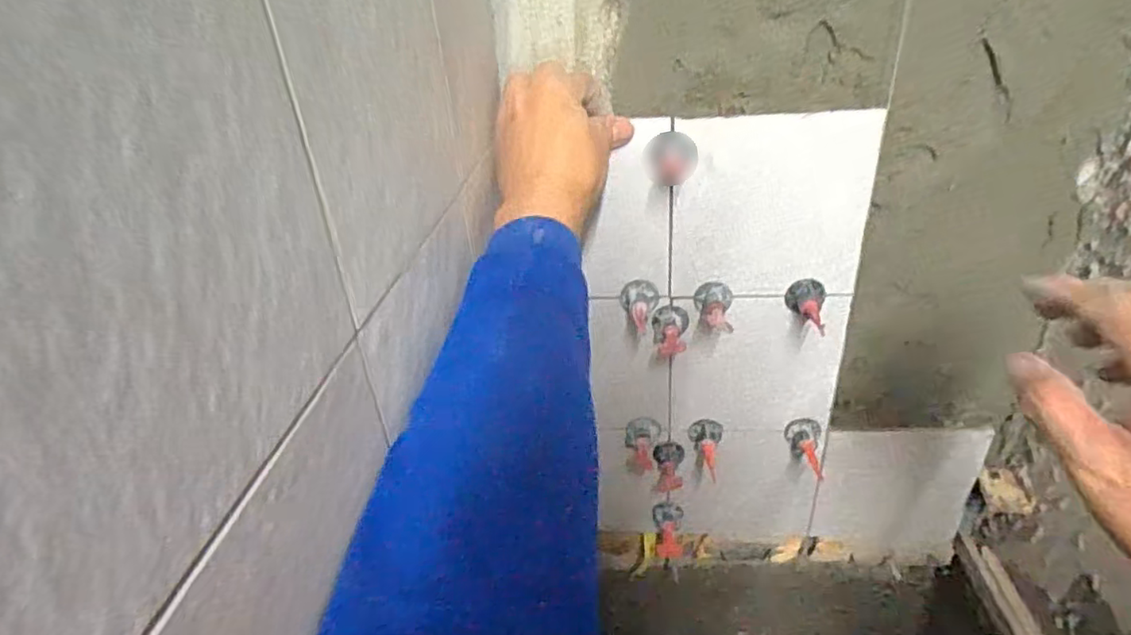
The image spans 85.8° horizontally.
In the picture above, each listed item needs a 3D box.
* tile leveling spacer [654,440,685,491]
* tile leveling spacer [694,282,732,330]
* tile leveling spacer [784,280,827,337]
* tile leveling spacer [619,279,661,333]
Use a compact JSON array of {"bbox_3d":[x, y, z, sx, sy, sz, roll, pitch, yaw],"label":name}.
[{"bbox_3d":[0.101,0.148,0.599,0.028,0.038,0.037,1,31,10],"label":"tile leveling spacer"},{"bbox_3d":[0.121,-0.009,0.498,0.030,0.025,0.039,3,32,14],"label":"tile leveling spacer"},{"bbox_3d":[0.194,-0.010,0.491,0.031,0.027,0.045,7,33,19],"label":"tile leveling spacer"},{"bbox_3d":[0.061,-0.009,0.507,0.031,0.032,0.037,1,31,10],"label":"tile leveling spacer"}]

